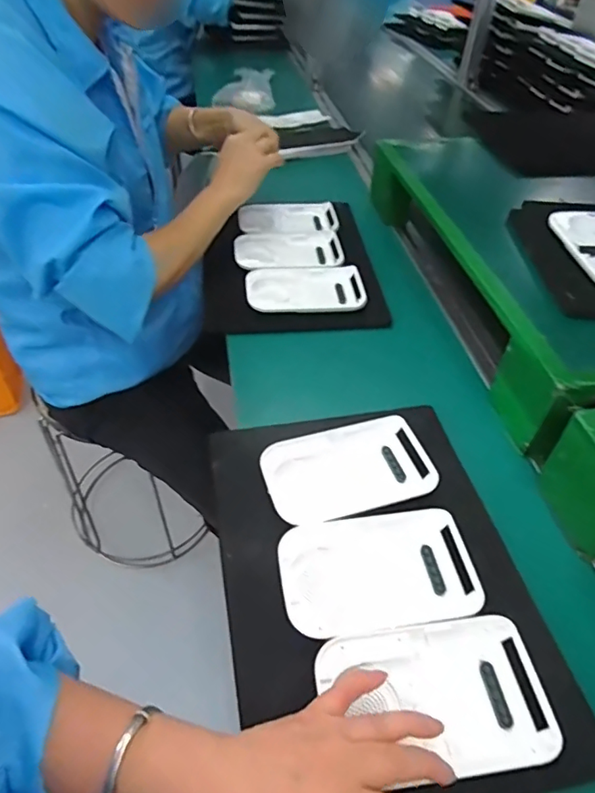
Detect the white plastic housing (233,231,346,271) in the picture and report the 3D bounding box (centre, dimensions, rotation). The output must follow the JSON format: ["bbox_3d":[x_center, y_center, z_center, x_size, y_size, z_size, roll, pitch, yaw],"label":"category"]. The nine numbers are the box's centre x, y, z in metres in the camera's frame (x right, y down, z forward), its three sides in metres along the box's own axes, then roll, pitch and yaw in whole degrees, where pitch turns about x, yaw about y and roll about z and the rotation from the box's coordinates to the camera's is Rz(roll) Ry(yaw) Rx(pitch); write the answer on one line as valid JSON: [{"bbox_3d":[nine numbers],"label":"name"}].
[{"bbox_3d":[-0.014,-0.222,0.794,0.158,0.014,0.104,-2,45,-9],"label":"white plastic housing"}]

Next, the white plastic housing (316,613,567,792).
[{"bbox_3d":[0.098,0.212,0.374,0.156,0.016,0.095,-5,45,-7],"label":"white plastic housing"}]

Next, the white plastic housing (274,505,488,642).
[{"bbox_3d":[0.067,0.144,0.440,0.158,0.014,0.100,-4,45,-11],"label":"white plastic housing"}]

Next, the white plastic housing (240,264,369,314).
[{"bbox_3d":[0.009,-0.151,0.726,0.160,0.018,0.108,-3,45,-9],"label":"white plastic housing"}]

